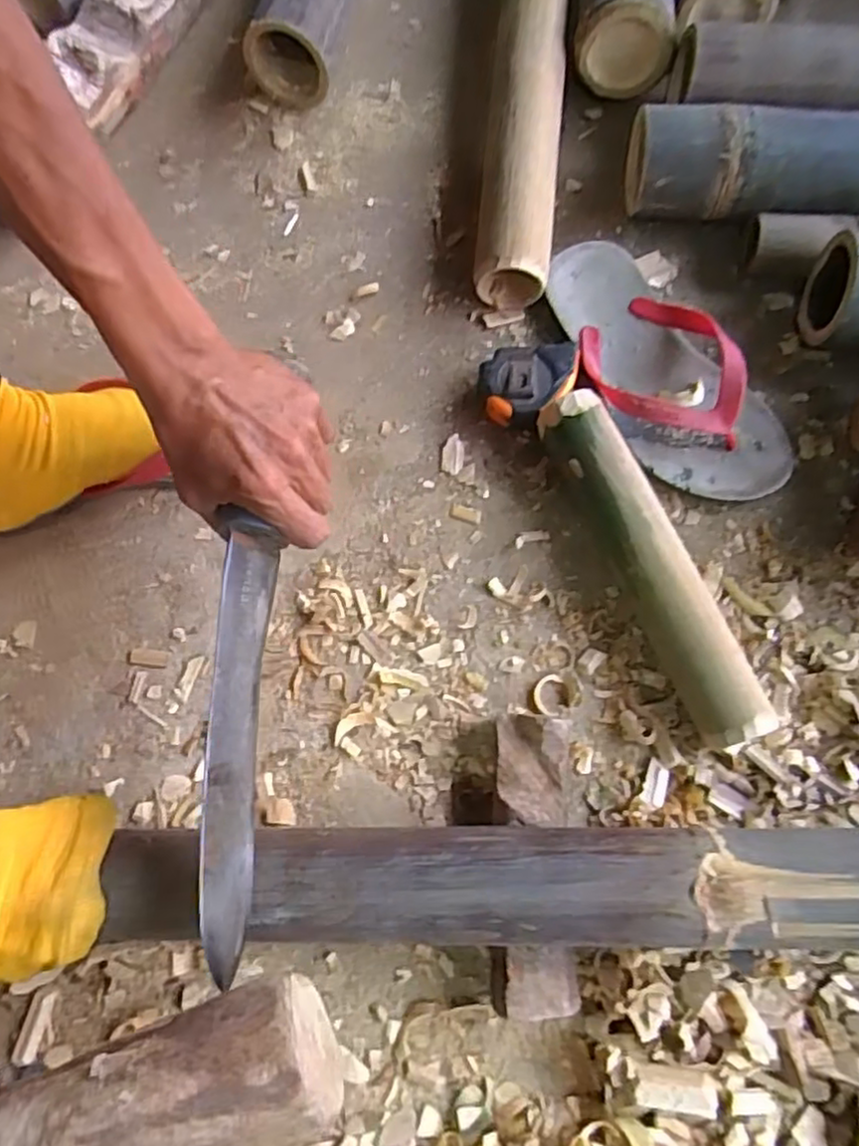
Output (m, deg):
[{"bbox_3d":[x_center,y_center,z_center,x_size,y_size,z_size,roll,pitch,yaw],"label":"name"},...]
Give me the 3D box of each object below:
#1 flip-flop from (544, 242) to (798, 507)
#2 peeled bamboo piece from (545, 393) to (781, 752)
[{"bbox_3d":[0.168,-0.150,0.516,0.102,0.042,0.235,-35,75,-8],"label":"flip-flop"},{"bbox_3d":[0.149,-0.007,0.473,0.052,0.050,0.253,-23,74,-5],"label":"peeled bamboo piece"}]

